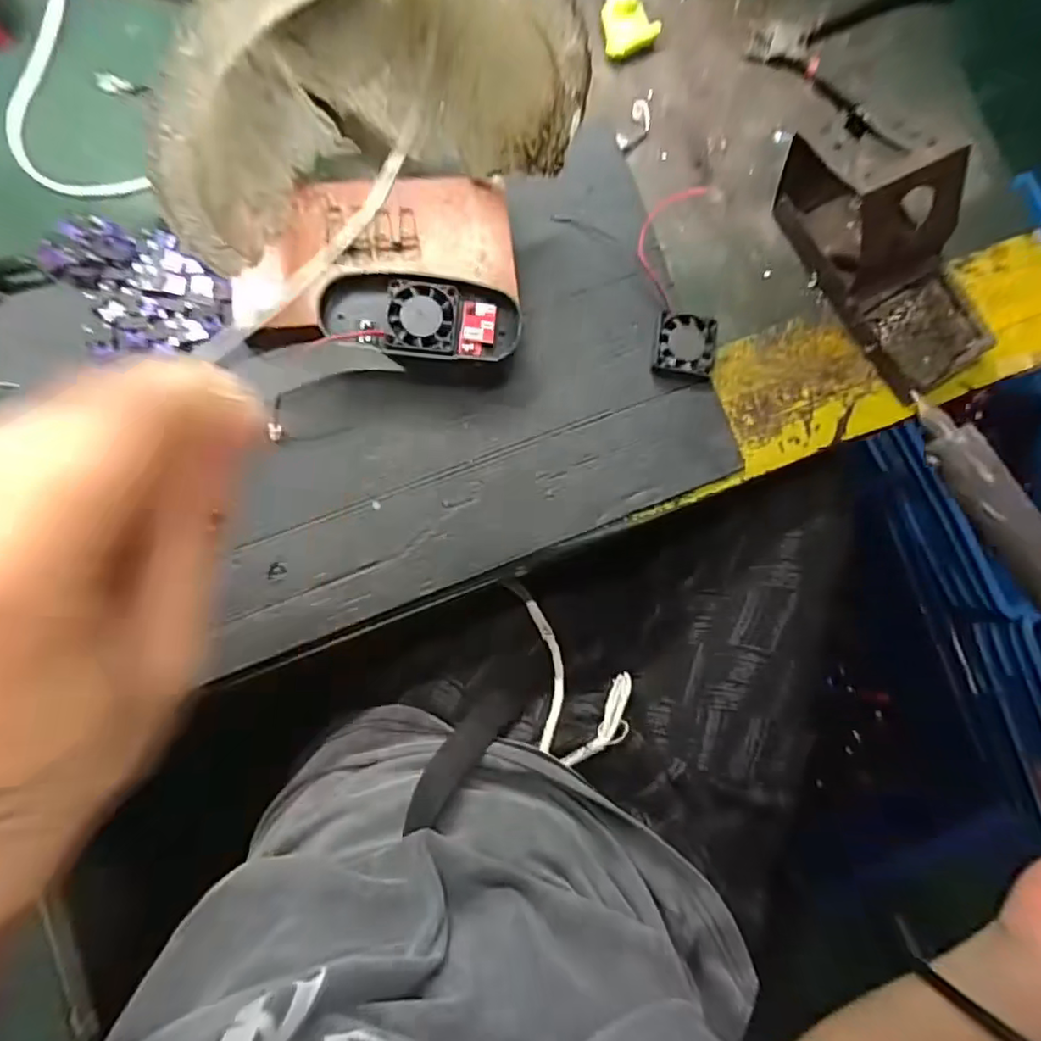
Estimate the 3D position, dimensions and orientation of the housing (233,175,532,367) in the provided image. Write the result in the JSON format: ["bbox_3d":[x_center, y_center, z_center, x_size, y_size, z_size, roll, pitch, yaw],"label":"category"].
[{"bbox_3d":[-0.083,-0.158,0.368,0.163,0.035,0.120,4,83,-5],"label":"housing"}]

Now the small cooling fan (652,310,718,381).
[{"bbox_3d":[0.107,-0.114,0.393,0.038,0.013,0.038,7,83,-4],"label":"small cooling fan"}]

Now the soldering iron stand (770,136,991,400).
[{"bbox_3d":[0.240,-0.174,0.380,0.077,0.081,0.179,-36,88,-8],"label":"soldering iron stand"}]

